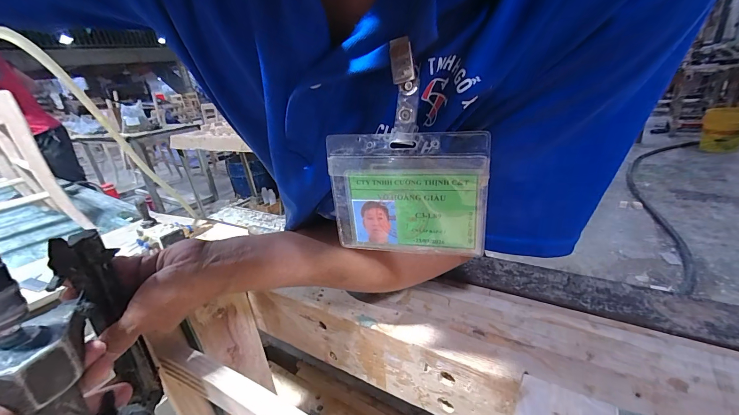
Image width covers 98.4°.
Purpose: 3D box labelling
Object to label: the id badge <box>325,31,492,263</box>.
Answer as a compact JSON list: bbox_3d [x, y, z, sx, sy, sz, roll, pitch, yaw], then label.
[{"bbox_3d":[0.020,-0.027,0.198,0.096,0.123,0.010,1,24,18],"label":"id badge"}]

